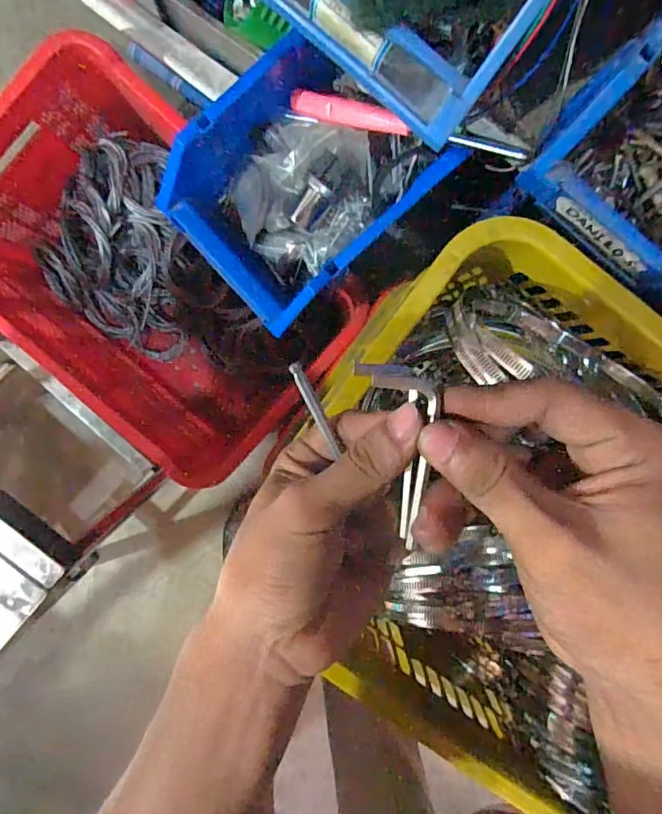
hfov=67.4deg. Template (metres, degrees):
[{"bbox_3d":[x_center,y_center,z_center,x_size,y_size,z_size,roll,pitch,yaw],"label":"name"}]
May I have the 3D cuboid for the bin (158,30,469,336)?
[{"bbox_3d":[-0.035,-0.233,0.535,0.245,0.117,0.198,-42,96,1],"label":"bin"}]

